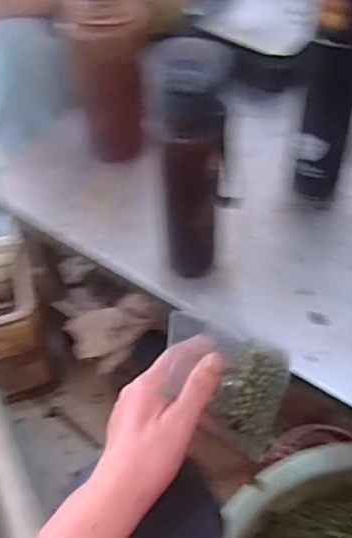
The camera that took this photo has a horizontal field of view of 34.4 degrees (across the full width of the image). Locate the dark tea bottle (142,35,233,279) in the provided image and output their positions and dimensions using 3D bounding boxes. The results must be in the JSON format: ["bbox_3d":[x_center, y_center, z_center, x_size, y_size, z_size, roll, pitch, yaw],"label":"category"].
[{"bbox_3d":[0.015,-0.084,0.530,0.074,0.237,0.061,-2,53,2],"label":"dark tea bottle"}]

